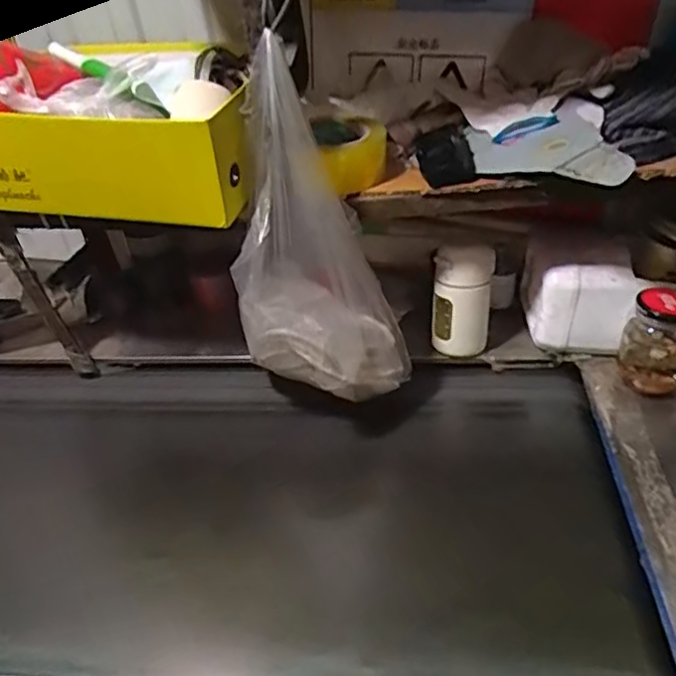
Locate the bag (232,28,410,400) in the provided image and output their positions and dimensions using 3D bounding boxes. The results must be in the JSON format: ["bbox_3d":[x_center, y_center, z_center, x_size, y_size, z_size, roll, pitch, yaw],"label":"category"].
[{"bbox_3d":[-0.040,-0.108,0.717,0.189,0.338,0.133,26,46,37],"label":"bag"}]

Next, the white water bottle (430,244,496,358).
[{"bbox_3d":[0.166,-0.052,0.869,0.079,0.142,0.066,5,36,15],"label":"white water bottle"}]

